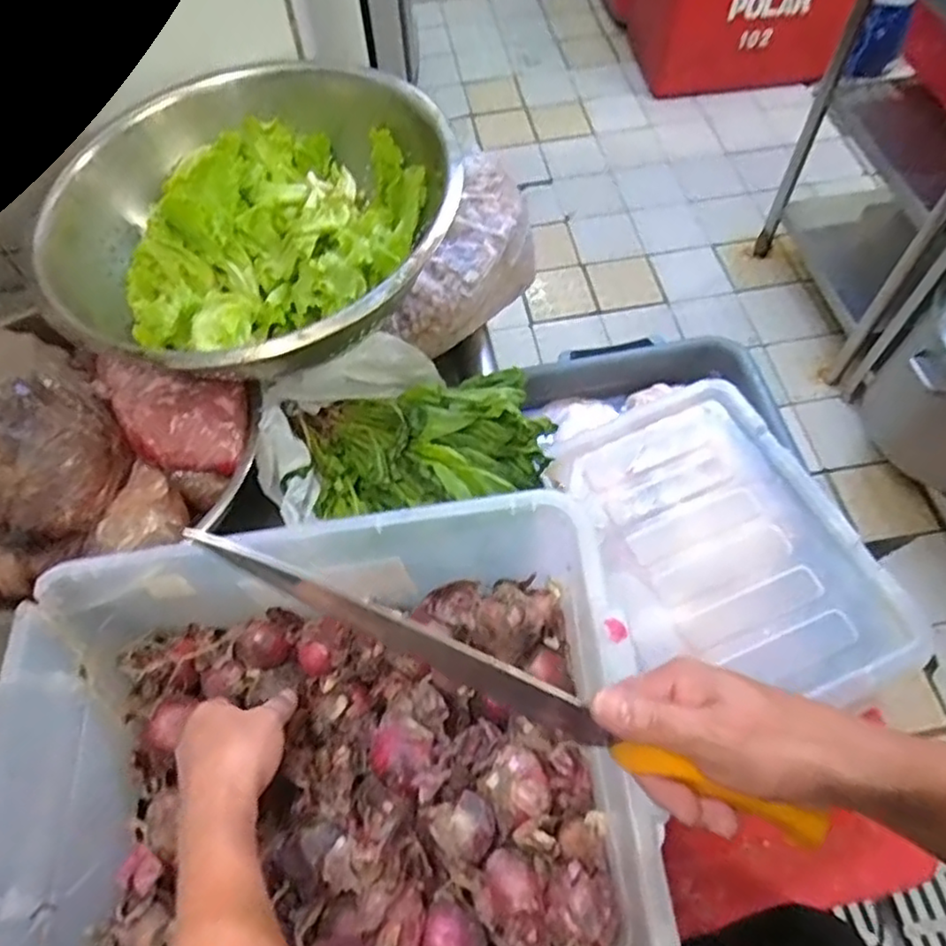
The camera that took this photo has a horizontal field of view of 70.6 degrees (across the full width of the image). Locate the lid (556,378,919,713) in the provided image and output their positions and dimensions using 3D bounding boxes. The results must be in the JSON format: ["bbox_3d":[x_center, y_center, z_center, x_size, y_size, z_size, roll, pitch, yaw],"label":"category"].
[{"bbox_3d":[0.291,0.081,0.807,0.284,0.023,0.416,-23,59,-2],"label":"lid"}]

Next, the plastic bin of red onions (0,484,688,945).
[{"bbox_3d":[-0.114,0.206,0.478,0.410,0.172,0.298,-6,60,-1],"label":"plastic bin of red onions"}]

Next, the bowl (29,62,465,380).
[{"bbox_3d":[-0.189,-0.220,0.605,0.340,0.101,0.345,-1,60,1],"label":"bowl"}]

